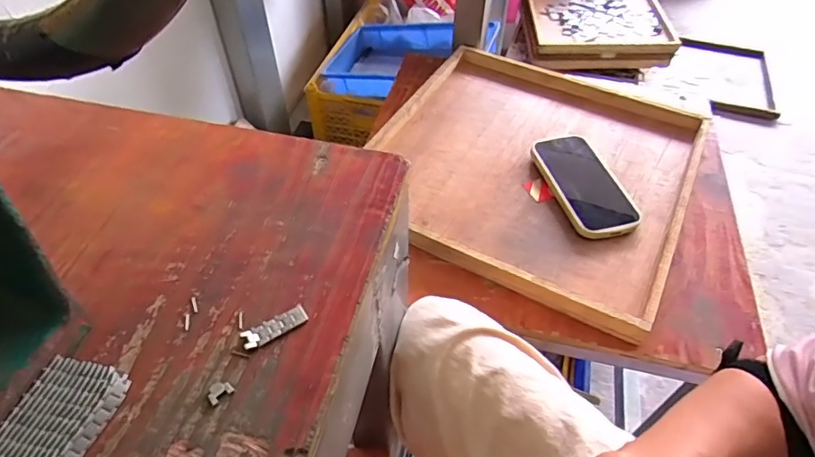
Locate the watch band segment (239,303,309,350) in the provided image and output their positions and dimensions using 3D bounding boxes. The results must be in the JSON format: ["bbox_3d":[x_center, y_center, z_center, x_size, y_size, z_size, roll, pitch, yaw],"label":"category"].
[{"bbox_3d":[-0.077,0.057,0.297,0.038,0.004,0.013,-27,55,-22],"label":"watch band segment"}]

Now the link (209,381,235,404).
[{"bbox_3d":[-0.101,0.086,0.273,0.012,0.004,0.011,-32,57,-25],"label":"link"}]

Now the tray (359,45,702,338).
[{"bbox_3d":[0.168,-0.093,0.694,0.391,0.029,0.399,23,53,18],"label":"tray"}]

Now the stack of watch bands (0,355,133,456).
[{"bbox_3d":[-0.177,0.100,0.255,0.042,0.013,0.068,12,51,9],"label":"stack of watch bands"}]

